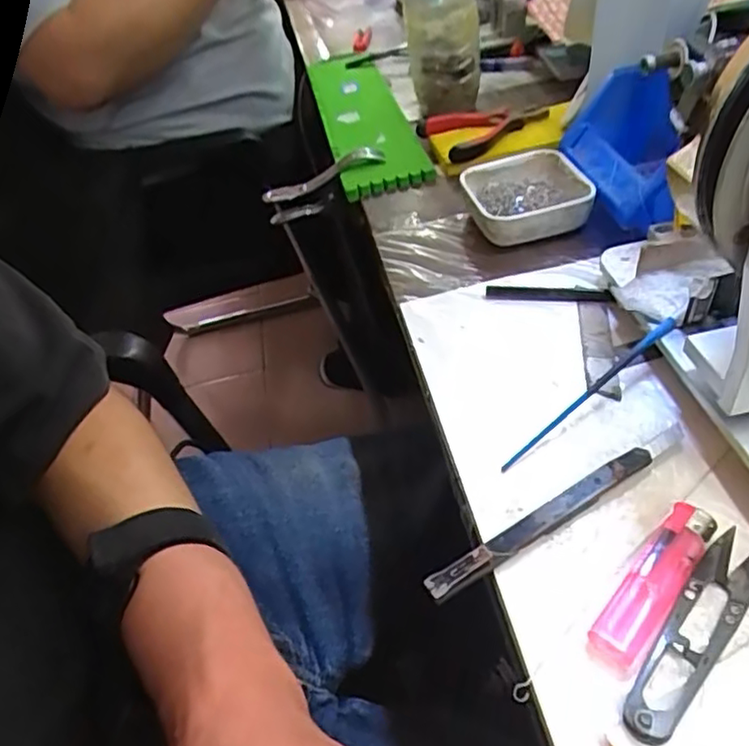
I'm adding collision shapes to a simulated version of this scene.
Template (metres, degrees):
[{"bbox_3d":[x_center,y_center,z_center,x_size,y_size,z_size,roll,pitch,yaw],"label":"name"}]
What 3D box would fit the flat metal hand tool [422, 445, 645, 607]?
[{"bbox_3d":[0.080,0.067,0.298,0.127,0.009,0.011,-28,45,-16],"label":"flat metal hand tool"}]

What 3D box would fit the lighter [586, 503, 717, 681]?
[{"bbox_3d":[0.118,0.087,0.268,0.021,0.011,0.082,28,55,35],"label":"lighter"}]

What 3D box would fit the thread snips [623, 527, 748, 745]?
[{"bbox_3d":[0.129,0.101,0.254,0.022,0.005,0.099,26,54,34],"label":"thread snips"}]

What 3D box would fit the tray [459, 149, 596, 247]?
[{"bbox_3d":[0.116,-0.138,0.491,0.084,0.033,0.101,-13,42,-1],"label":"tray"}]

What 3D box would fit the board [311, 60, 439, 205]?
[{"bbox_3d":[-0.015,-0.292,0.720,0.087,0.018,0.392,-5,40,-9],"label":"board"}]

